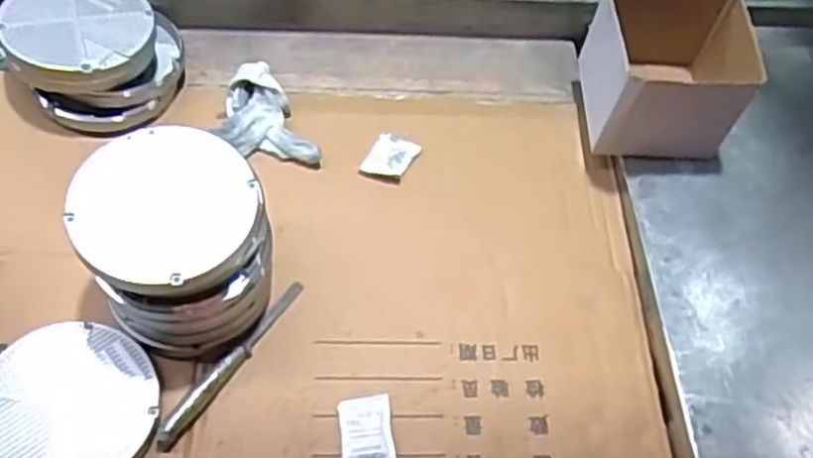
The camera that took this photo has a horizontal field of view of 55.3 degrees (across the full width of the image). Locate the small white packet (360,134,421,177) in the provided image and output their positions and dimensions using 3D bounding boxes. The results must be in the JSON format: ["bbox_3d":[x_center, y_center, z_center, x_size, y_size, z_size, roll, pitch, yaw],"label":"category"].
[{"bbox_3d":[-0.016,-0.073,0.790,0.044,0.004,0.054,26,60,7],"label":"small white packet"}]

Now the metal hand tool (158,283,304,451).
[{"bbox_3d":[-0.149,0.111,0.664,0.020,0.011,0.180,31,60,10],"label":"metal hand tool"}]

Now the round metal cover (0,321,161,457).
[{"bbox_3d":[-0.270,0.140,0.619,0.132,0.018,0.139,4,59,-6],"label":"round metal cover"}]

